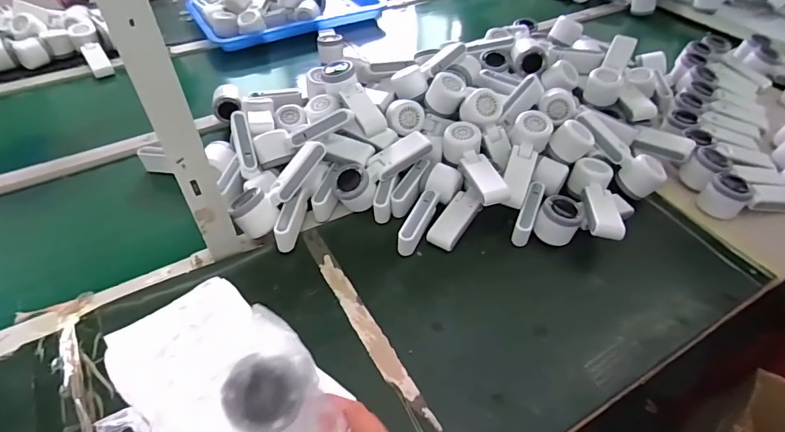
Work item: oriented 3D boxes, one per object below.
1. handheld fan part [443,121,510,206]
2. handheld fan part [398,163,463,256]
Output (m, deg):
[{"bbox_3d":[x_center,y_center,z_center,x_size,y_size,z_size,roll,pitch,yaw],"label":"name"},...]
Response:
[{"bbox_3d":[0.125,-0.075,0.676,0.053,0.050,0.162,-14,48,-14],"label":"handheld fan part"},{"bbox_3d":[0.052,-0.010,0.672,0.053,0.059,0.153,22,50,18],"label":"handheld fan part"}]

